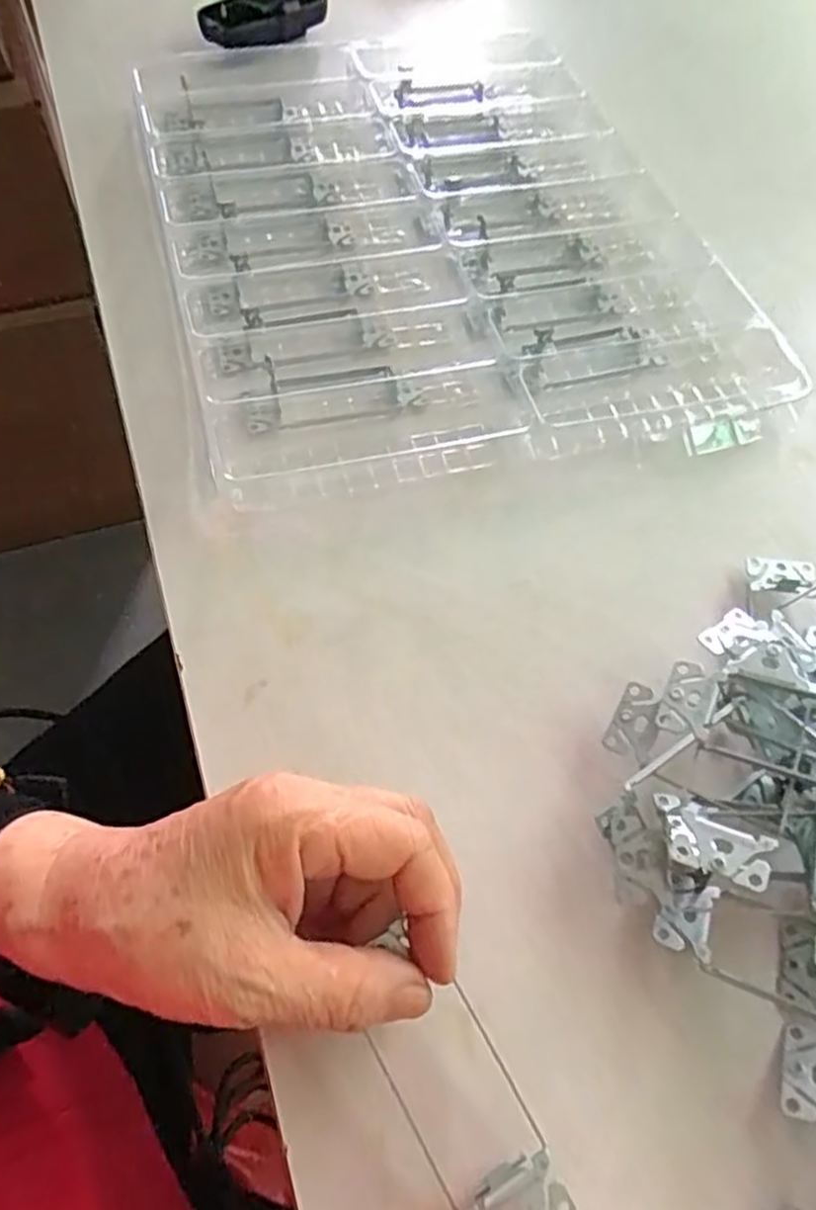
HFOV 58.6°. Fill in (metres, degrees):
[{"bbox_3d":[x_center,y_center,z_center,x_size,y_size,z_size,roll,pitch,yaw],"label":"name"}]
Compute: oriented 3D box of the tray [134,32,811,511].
[{"bbox_3d":[0.013,-0.259,0.492,0.335,0.032,0.421,-12,62,-9],"label":"tray"}]

